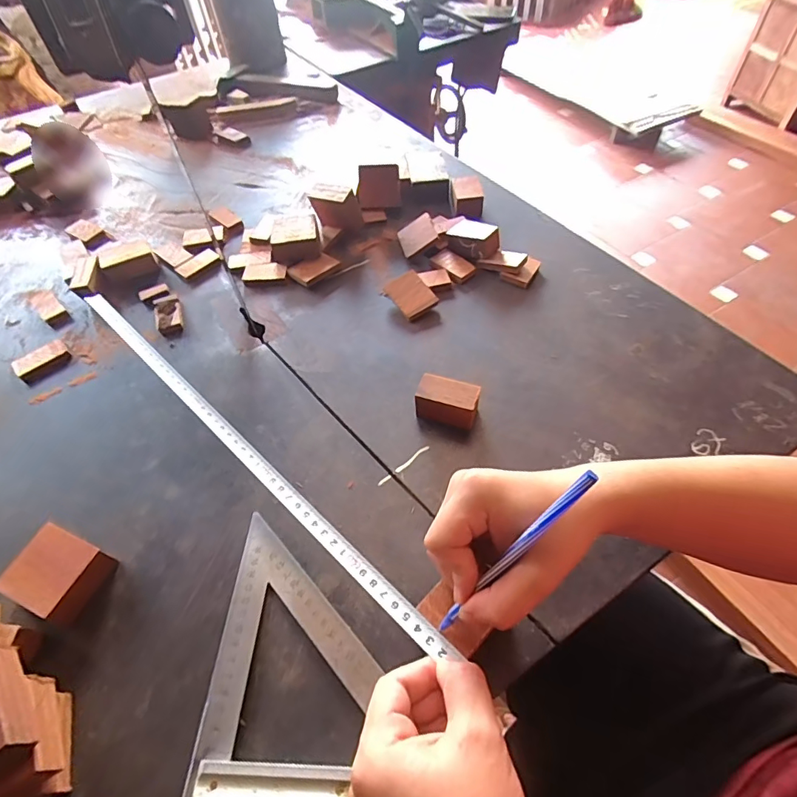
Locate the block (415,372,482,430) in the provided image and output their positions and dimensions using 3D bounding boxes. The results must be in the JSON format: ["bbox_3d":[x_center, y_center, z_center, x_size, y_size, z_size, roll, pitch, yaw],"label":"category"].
[{"bbox_3d":[0.046,0.003,0.436,0.056,0.038,0.028,13,55,13],"label":"block"}]

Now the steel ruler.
[{"bbox_3d":[-0.141,0.028,0.384,0.471,0.004,0.018,37,53,25],"label":"steel ruler"}]

